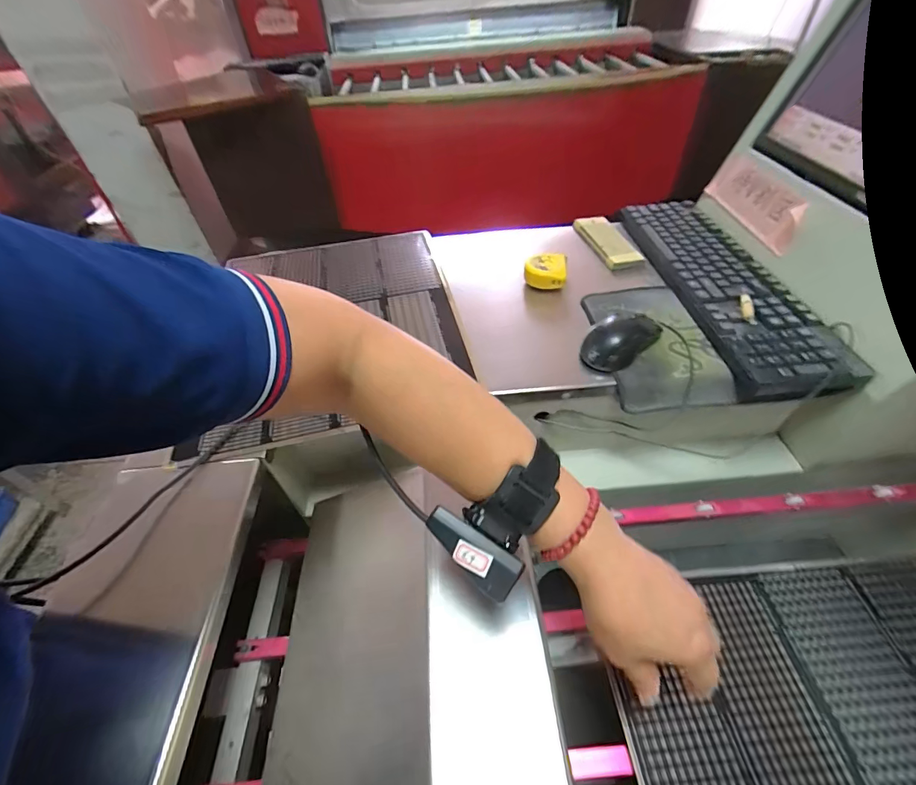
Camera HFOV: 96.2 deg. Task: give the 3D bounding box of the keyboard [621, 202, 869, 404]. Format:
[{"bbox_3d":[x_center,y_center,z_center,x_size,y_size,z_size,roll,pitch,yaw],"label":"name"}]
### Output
[{"bbox_3d":[0.351,-0.159,0.571,0.128,0.036,0.429,-5,48,0],"label":"keyboard"}]

